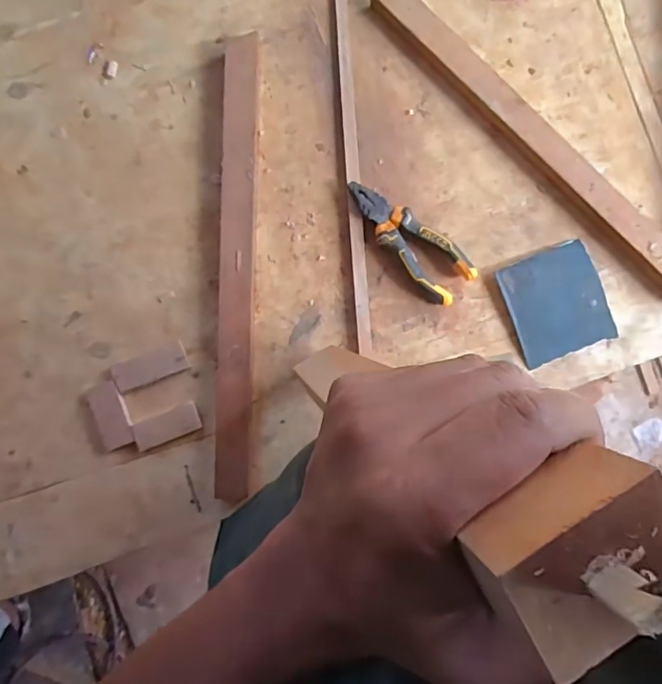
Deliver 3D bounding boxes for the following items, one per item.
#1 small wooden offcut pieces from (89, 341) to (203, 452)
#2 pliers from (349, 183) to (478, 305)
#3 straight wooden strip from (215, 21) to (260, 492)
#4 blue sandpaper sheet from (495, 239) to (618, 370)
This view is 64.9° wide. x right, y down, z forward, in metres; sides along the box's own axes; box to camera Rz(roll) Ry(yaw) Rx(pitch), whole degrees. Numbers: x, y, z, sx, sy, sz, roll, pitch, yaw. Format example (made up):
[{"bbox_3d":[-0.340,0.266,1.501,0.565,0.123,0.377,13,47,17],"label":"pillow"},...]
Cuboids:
[{"bbox_3d":[-0.191,0.061,0.538,0.106,0.011,0.092,-20,88,-1],"label":"small wooden offcut pieces"},{"bbox_3d":[0.080,-0.107,0.543,0.153,0.025,0.058,42,88,1],"label":"pliers"},{"bbox_3d":[-0.094,-0.076,0.531,0.034,0.019,0.458,1,88,0],"label":"straight wooden strip"},{"bbox_3d":[0.240,-0.042,0.554,0.104,0.011,0.110,-21,88,-1],"label":"blue sandpaper sheet"}]

